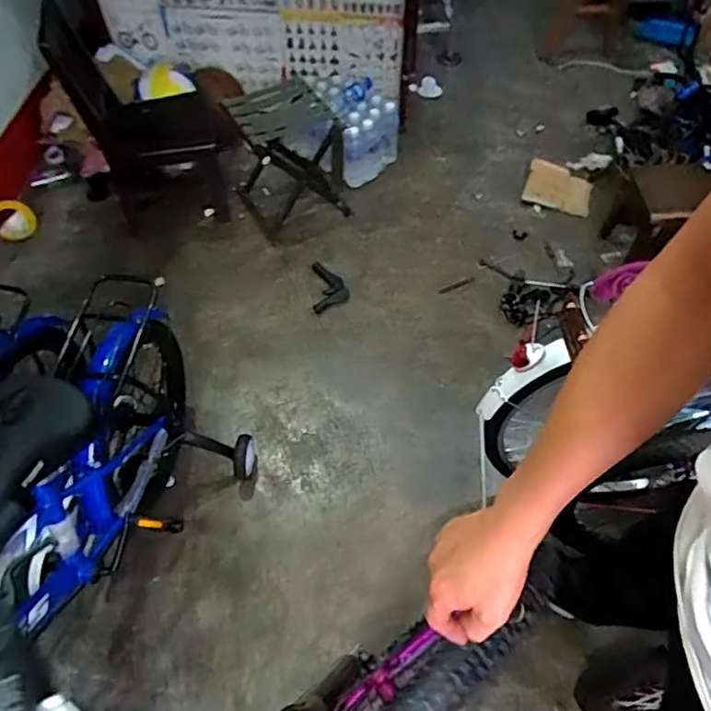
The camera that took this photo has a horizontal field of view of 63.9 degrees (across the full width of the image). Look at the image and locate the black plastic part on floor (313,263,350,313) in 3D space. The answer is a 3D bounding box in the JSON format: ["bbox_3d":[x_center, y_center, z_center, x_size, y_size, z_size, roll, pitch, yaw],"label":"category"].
[{"bbox_3d":[-0.076,-0.212,1.750,0.106,0.018,0.180,-3,56,-2],"label":"black plastic part on floor"}]

